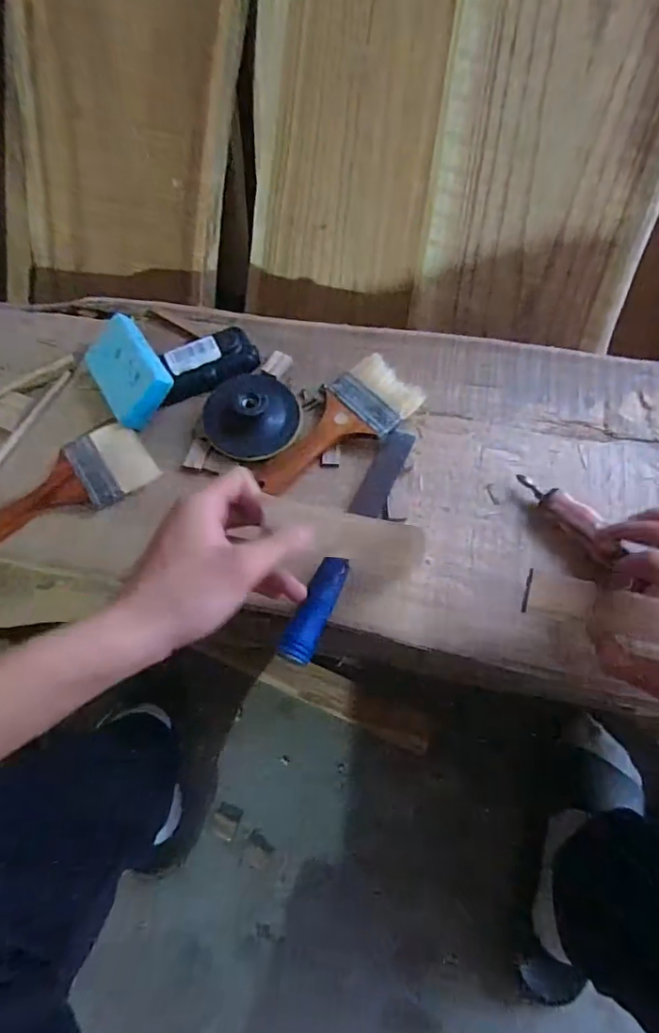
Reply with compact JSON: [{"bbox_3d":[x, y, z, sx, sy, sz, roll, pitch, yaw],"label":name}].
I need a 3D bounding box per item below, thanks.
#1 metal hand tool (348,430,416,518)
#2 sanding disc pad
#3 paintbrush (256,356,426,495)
[{"bbox_3d":[0.046,-0.038,0.459,0.026,0.004,0.088,24,72,9],"label":"metal hand tool"},{"bbox_3d":[-0.072,-0.092,0.481,0.085,0.023,0.082,18,67,10],"label":"sanding disc pad"},{"bbox_3d":[0.007,-0.077,0.476,0.165,0.022,0.073,-42,70,-16],"label":"paintbrush"}]

